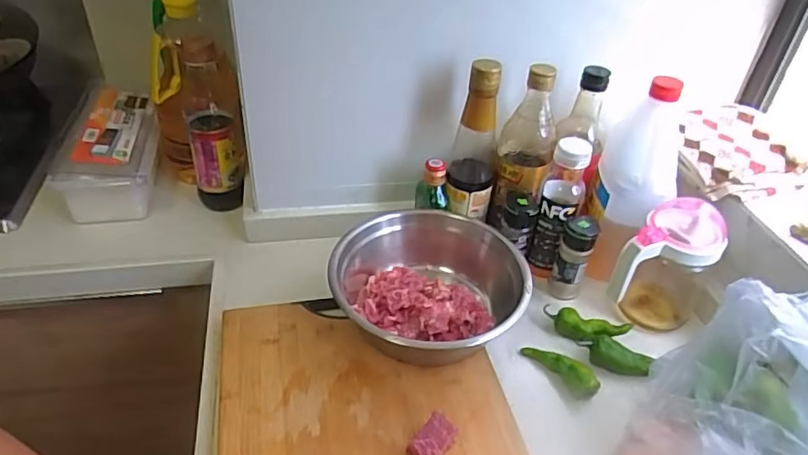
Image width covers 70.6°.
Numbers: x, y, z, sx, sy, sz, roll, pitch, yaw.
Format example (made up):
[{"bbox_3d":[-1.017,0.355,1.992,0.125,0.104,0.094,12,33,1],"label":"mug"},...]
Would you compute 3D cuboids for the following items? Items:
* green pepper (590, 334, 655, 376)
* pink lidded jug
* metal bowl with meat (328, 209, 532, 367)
[{"bbox_3d":[0.238,0.142,0.628,0.064,0.026,0.024,17,39,17],"label":"green pepper"},{"bbox_3d":[0.298,0.054,0.653,0.080,0.150,0.104,32,46,32],"label":"pink lidded jug"},{"bbox_3d":[0.026,0.068,0.637,0.205,0.086,0.211,3,37,-2],"label":"metal bowl with meat"}]

